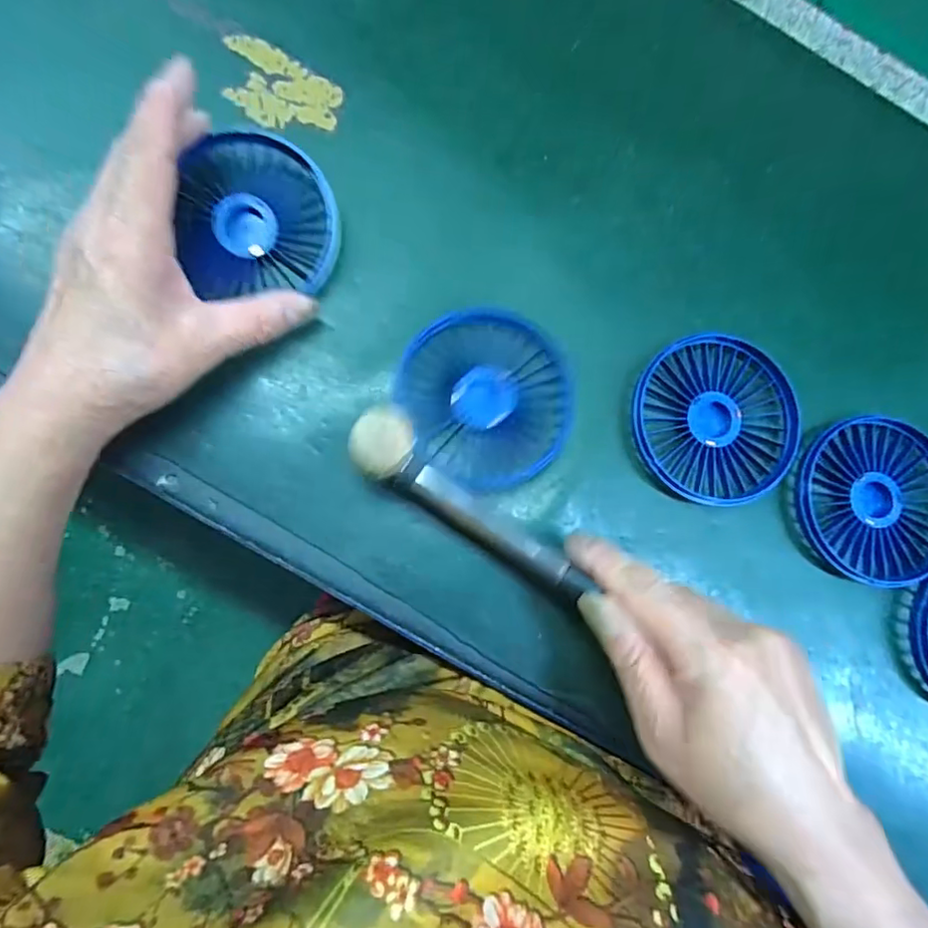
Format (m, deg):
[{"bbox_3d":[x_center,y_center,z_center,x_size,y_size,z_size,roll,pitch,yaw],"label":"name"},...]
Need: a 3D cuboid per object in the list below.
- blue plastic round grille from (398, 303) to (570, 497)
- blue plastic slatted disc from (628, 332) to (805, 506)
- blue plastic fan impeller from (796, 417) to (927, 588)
[{"bbox_3d":[0.013,-0.034,0.292,0.086,0.013,0.090,1,83,-6],"label":"blue plastic round grille"},{"bbox_3d":[0.130,-0.023,0.304,0.081,0.013,0.087,1,83,-6],"label":"blue plastic slatted disc"},{"bbox_3d":[0.216,0.020,0.307,0.083,0.016,0.085,1,83,-6],"label":"blue plastic fan impeller"}]

